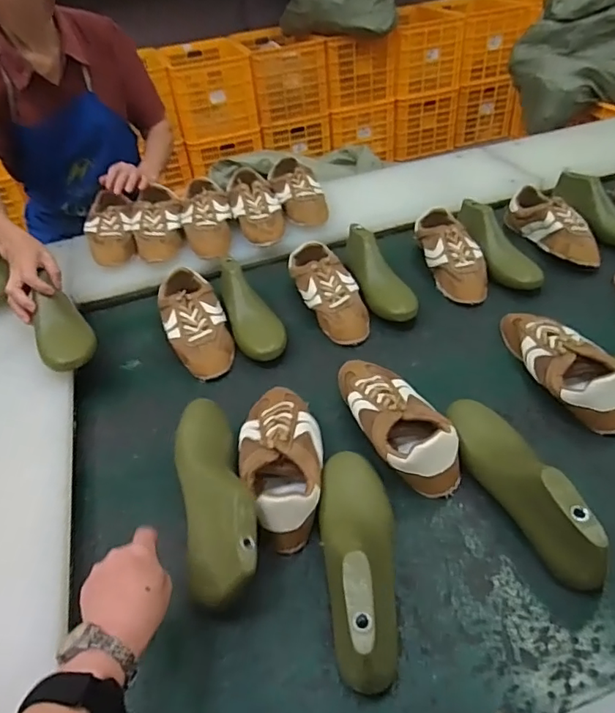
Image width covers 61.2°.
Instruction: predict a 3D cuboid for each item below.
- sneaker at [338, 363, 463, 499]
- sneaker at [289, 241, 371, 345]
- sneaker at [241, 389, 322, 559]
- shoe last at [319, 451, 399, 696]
[{"bbox_3d":[0.109,0.069,0.688,0.099,0.072,0.253,-18,43,-12],"label":"sneaker"},{"bbox_3d":[0.036,-0.116,0.919,0.099,0.067,0.237,-14,42,-7],"label":"sneaker"},{"bbox_3d":[-0.033,0.118,0.659,0.102,0.076,0.242,-9,42,-2],"label":"sneaker"},{"bbox_3d":[0.054,0.196,0.539,0.079,0.096,0.248,-4,42,4],"label":"shoe last"}]

